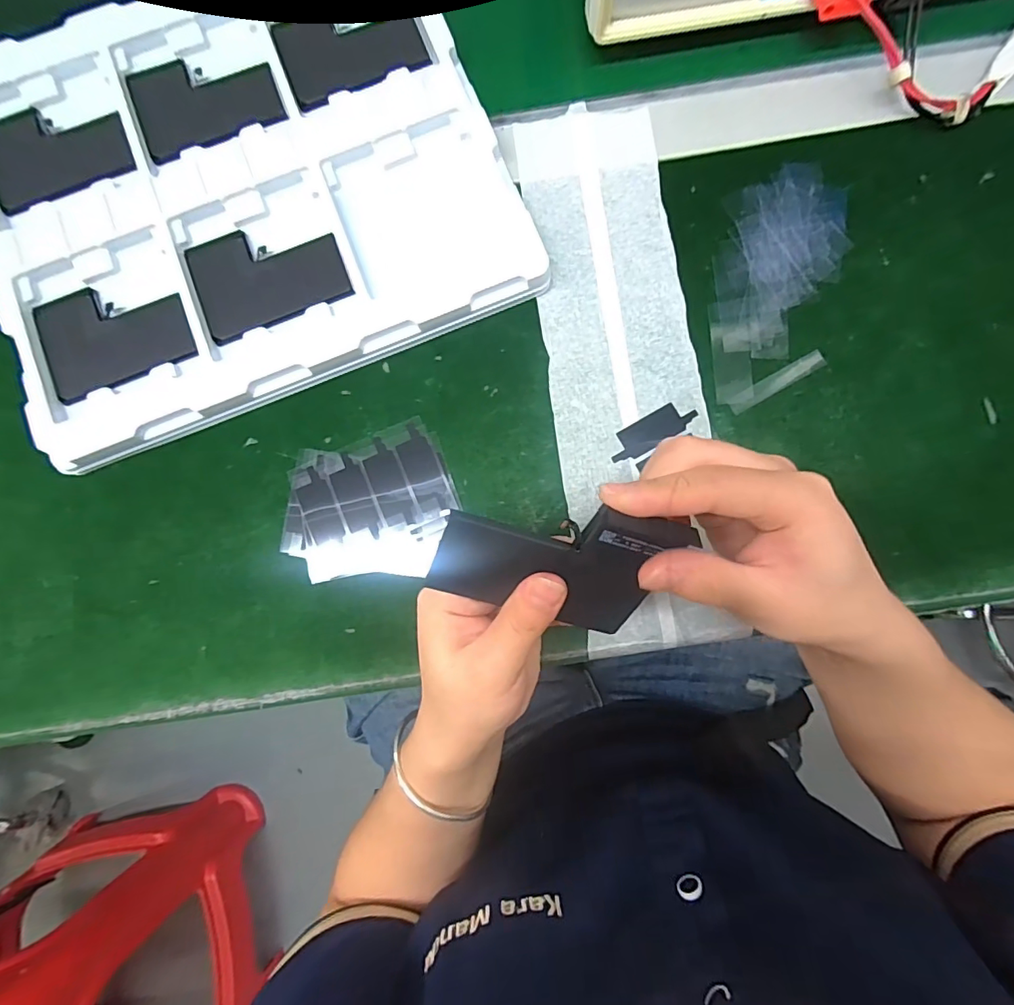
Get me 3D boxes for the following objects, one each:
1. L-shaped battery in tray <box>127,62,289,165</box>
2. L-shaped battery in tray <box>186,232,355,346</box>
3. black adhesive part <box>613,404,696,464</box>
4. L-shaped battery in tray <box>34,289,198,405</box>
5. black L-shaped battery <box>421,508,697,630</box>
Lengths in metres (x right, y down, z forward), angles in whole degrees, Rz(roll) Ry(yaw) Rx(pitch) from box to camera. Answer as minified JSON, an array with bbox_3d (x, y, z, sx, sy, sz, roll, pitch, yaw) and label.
[{"bbox_3d":[-0.195,-0.263,0.324,0.090,0.007,0.069,-21,83,0],"label":"L-shaped battery in tray"},{"bbox_3d":[-0.146,-0.141,0.304,0.090,0.004,0.066,-21,83,0],"label":"L-shaped battery in tray"},{"bbox_3d":[0.087,-0.043,0.297,0.056,0.004,0.019,-29,83,-1],"label":"black adhesive part"},{"bbox_3d":[-0.239,-0.104,0.304,0.091,0.009,0.062,-18,83,0],"label":"L-shaped battery in tray"},{"bbox_3d":[0.019,0.023,0.197,0.090,0.004,0.059,14,122,-8],"label":"black L-shaped battery"}]

